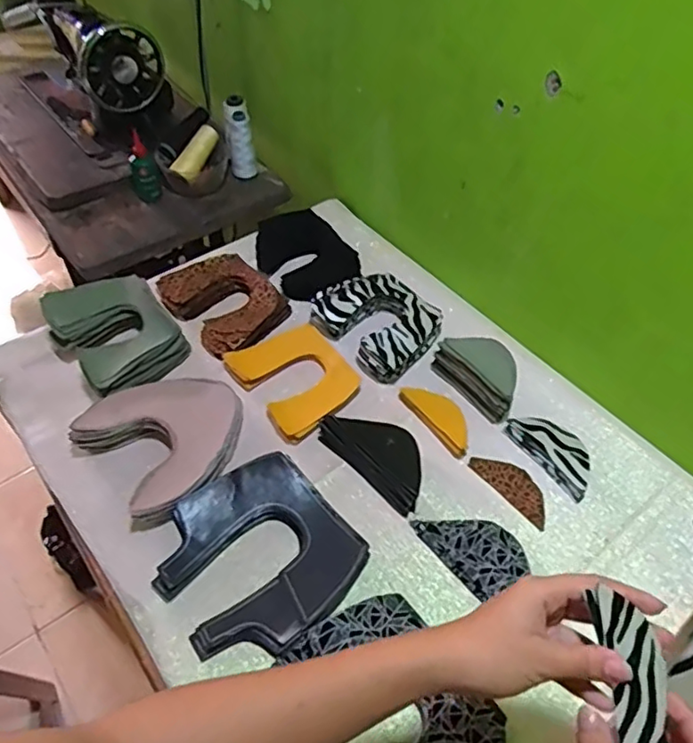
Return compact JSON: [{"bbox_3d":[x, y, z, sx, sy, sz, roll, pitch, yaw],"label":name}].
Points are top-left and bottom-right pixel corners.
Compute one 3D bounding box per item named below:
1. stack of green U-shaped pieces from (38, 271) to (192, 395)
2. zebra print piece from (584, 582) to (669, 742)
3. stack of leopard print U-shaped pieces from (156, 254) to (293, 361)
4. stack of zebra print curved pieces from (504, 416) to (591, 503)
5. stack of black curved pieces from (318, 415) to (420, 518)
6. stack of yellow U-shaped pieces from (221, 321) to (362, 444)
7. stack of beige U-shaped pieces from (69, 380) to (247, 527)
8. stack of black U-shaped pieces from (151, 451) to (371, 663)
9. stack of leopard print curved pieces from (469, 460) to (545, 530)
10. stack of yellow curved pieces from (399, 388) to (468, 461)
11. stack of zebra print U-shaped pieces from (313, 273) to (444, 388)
[{"bbox_3d":[-0.299,-0.057,0.786,0.138,0.044,0.172,-34,60,-27],"label":"stack of green U-shaped pieces"},{"bbox_3d":[0.173,0.184,0.359,0.039,0.007,0.102,-7,82,-8],"label":"zebra print piece"},{"bbox_3d":[-0.174,-0.100,0.859,0.171,0.034,0.134,39,59,25],"label":"stack of leopard print U-shaped pieces"},{"bbox_3d":[0.252,0.091,0.719,0.065,0.018,0.114,-30,58,-24],"label":"stack of zebra print curved pieces"},{"bbox_3d":[0.038,0.092,0.701,0.068,0.023,0.145,-36,61,-28],"label":"stack of black curved pieces"},{"bbox_3d":[-0.062,0.006,0.773,0.130,0.021,0.156,-28,57,-23],"label":"stack of yellow U-shaped pieces"},{"bbox_3d":[-0.200,0.075,0.701,0.176,0.053,0.168,-33,59,-26],"label":"stack of beige U-shaped pieces"},{"bbox_3d":[-0.093,0.189,0.618,0.180,0.034,0.181,-34,60,-27],"label":"stack of black U-shaped pieces"},{"bbox_3d":[0.194,0.130,0.696,0.045,0.004,0.105,-33,59,-26],"label":"stack of leopard print curved pieces"},{"bbox_3d":[0.117,0.054,0.739,0.043,0.014,0.110,-27,57,-23],"label":"stack of yellow curved pieces"},{"bbox_3d":[0.046,-0.071,0.821,0.127,0.048,0.157,-33,59,-26],"label":"stack of zebra print U-shaped pieces"}]

